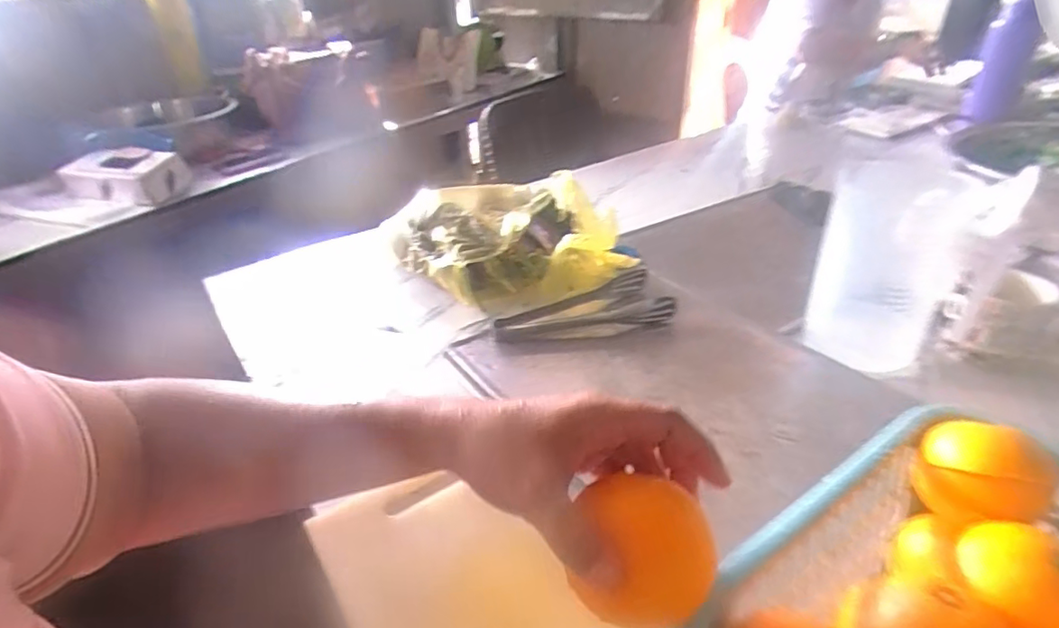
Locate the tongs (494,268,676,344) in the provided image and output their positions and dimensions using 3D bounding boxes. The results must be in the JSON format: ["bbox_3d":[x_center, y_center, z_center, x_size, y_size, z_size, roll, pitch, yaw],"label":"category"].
[{"bbox_3d":[0.063,-0.006,0.726,0.220,0.042,0.088,-8,34,-8],"label":"tongs"}]

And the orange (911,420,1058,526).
[{"bbox_3d":[0.288,0.106,0.370,0.066,0.068,0.065,-5,33,-4],"label":"orange"}]

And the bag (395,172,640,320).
[{"bbox_3d":[-0.041,-0.108,0.824,0.313,0.109,0.221,-9,34,-10],"label":"bag"}]

